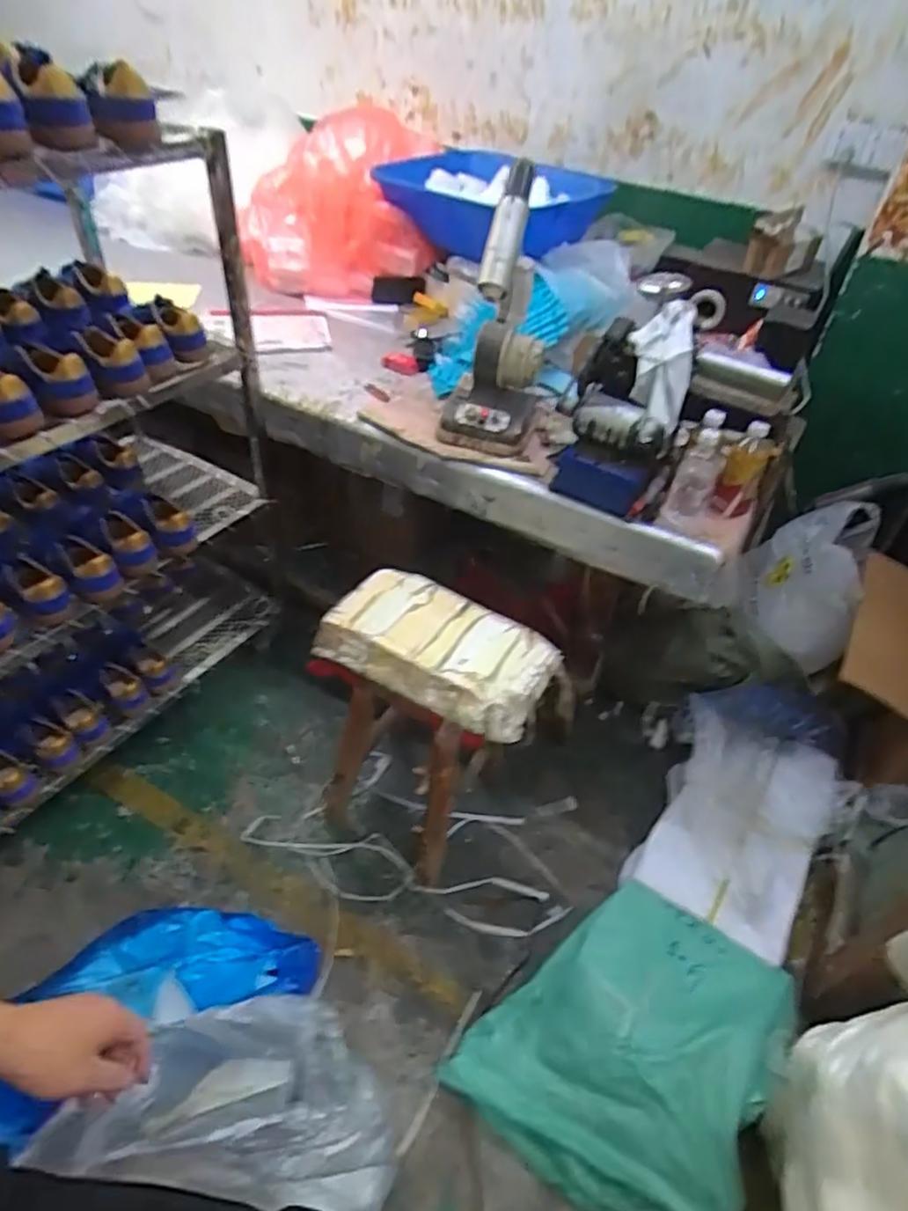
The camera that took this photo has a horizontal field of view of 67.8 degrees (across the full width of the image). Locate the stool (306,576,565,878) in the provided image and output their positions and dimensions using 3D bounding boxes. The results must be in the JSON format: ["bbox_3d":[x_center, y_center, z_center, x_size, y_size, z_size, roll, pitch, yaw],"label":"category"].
[{"bbox_3d":[-0.047,0.255,1.421,0.437,0.521,0.297,27,47,21],"label":"stool"}]

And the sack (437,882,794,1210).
[{"bbox_3d":[0.296,0.741,1.179,0.454,0.210,0.460,28,47,22],"label":"sack"}]

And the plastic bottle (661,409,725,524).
[{"bbox_3d":[0.455,-0.255,1.261,0.078,0.213,0.071,19,20,13],"label":"plastic bottle"}]

